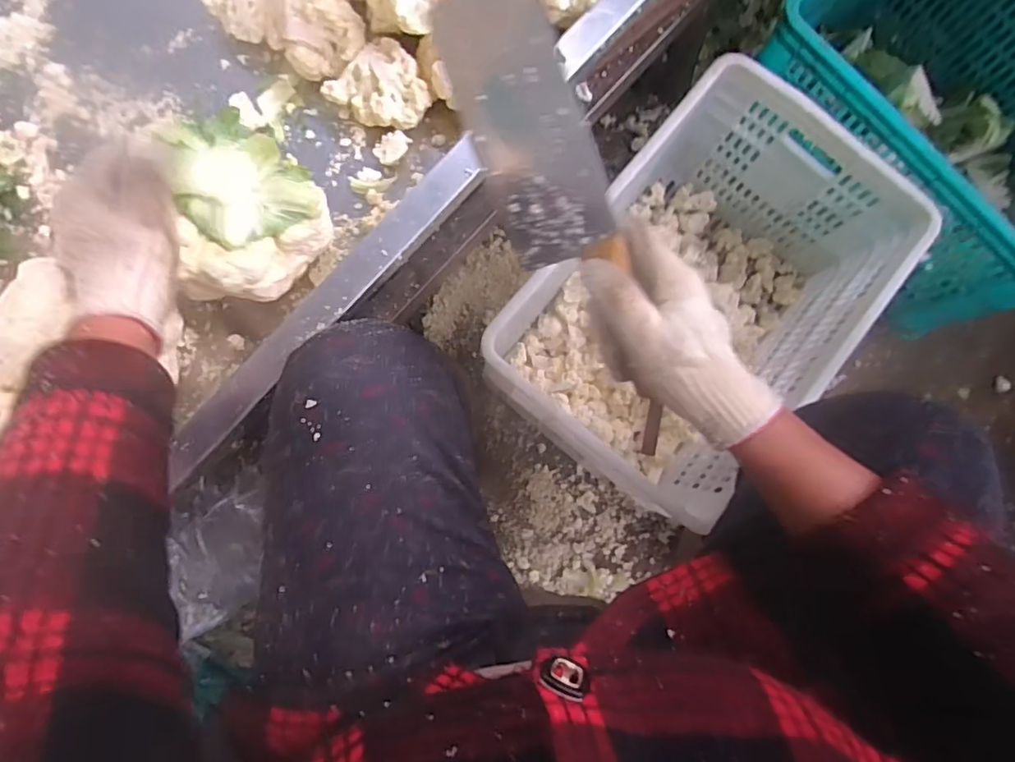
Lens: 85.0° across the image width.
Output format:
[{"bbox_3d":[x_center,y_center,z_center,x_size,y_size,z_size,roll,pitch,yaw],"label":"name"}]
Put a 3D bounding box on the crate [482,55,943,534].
[{"bbox_3d":[0.264,-0.125,0.788,0.346,0.263,0.569,41,83,3],"label":"crate"}]

